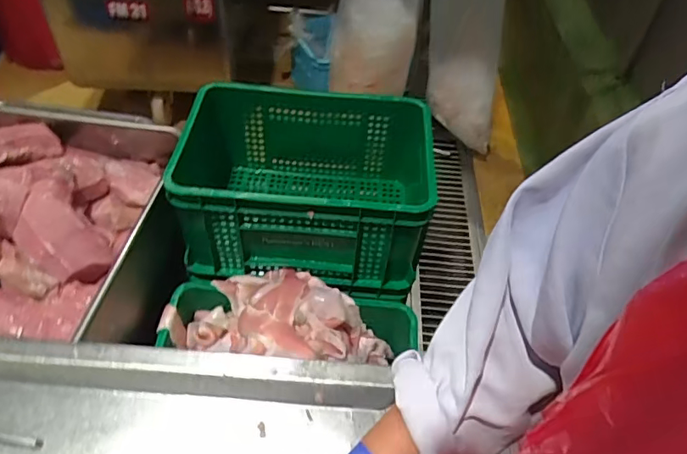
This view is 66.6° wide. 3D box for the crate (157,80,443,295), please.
[{"bbox_3d":[-0.089,-0.094,1.193,0.548,0.300,0.410,5,49,0],"label":"crate"}]

